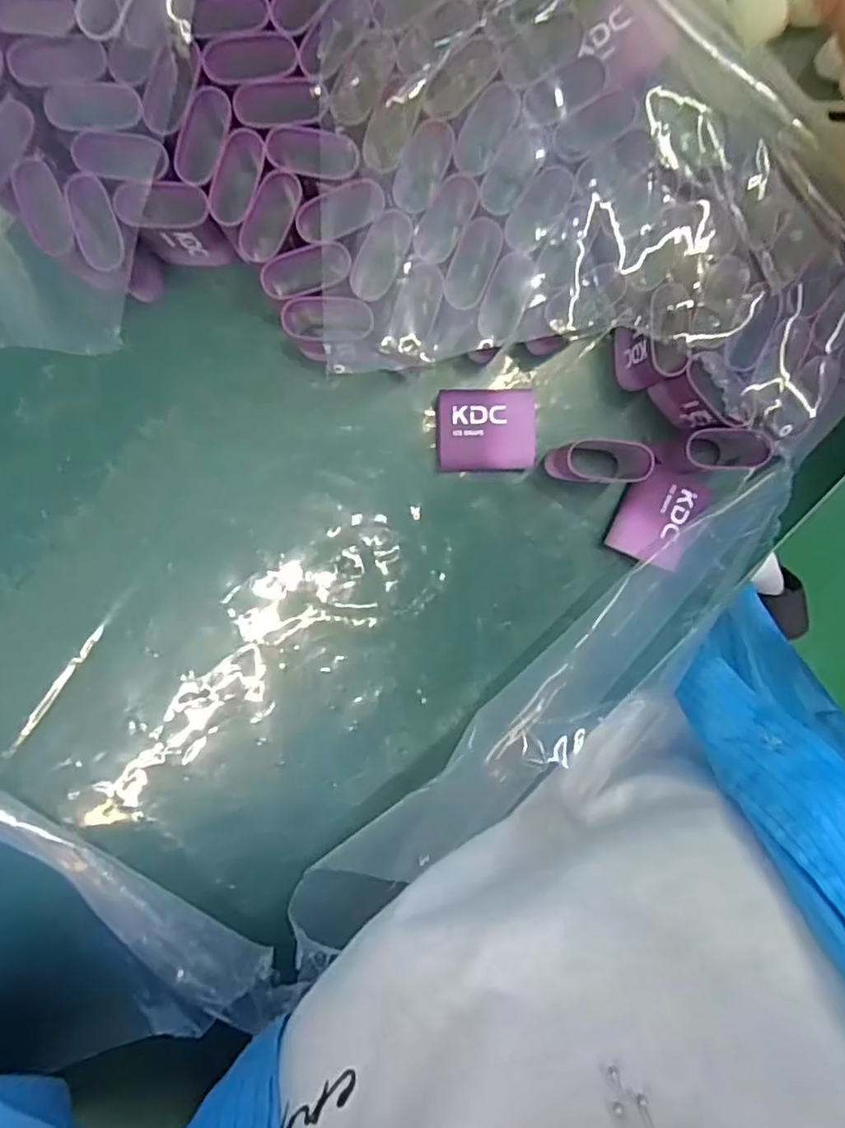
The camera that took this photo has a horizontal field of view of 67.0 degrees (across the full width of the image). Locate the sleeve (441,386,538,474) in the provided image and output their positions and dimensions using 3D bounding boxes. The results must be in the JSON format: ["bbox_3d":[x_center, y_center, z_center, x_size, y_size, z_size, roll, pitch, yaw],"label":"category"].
[{"bbox_3d":[0.027,-0.059,0.286,0.041,0.023,0.035,-2,98,-3],"label":"sleeve"}]

